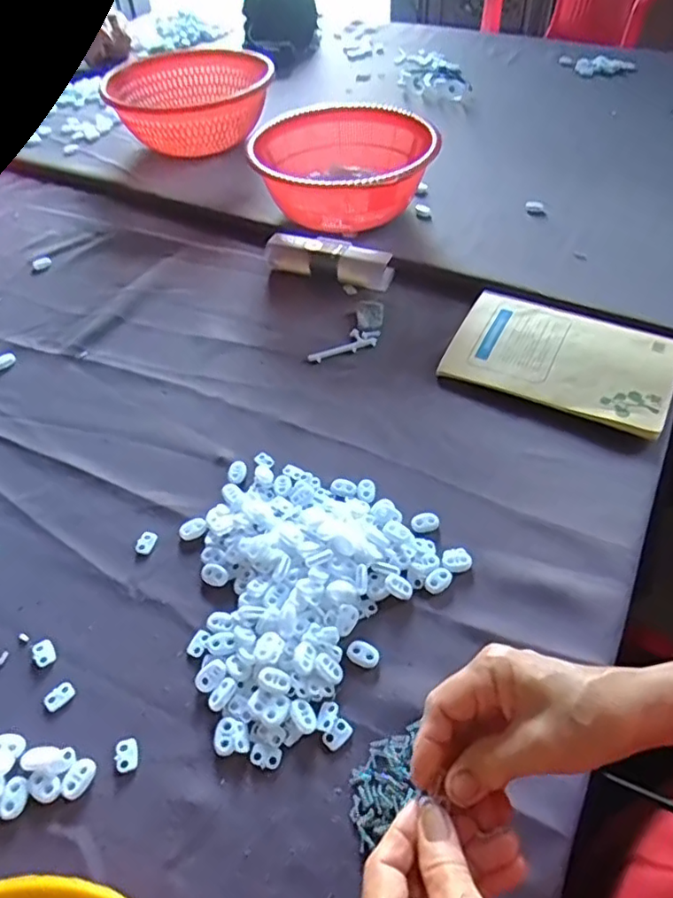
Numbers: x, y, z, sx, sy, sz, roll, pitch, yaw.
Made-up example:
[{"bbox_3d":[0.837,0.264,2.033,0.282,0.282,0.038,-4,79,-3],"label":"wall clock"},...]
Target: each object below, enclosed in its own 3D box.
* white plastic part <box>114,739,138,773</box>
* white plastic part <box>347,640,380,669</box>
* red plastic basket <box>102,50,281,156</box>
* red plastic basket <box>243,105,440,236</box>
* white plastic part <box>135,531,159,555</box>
[{"bbox_3d":[-0.134,0.194,0.374,0.014,0.004,0.020,-12,50,-6],"label":"white plastic part"},{"bbox_3d":[0.019,0.142,0.407,0.022,0.004,0.016,15,52,16],"label":"white plastic part"},{"bbox_3d":[-0.222,-0.538,0.933,0.241,0.112,0.215,-12,50,-6],"label":"red plastic basket"},{"bbox_3d":[0.005,-0.344,0.759,0.225,0.106,0.211,7,50,10],"label":"red plastic basket"},{"bbox_3d":[-0.154,0.075,0.478,0.016,0.004,0.019,13,51,15],"label":"white plastic part"}]

